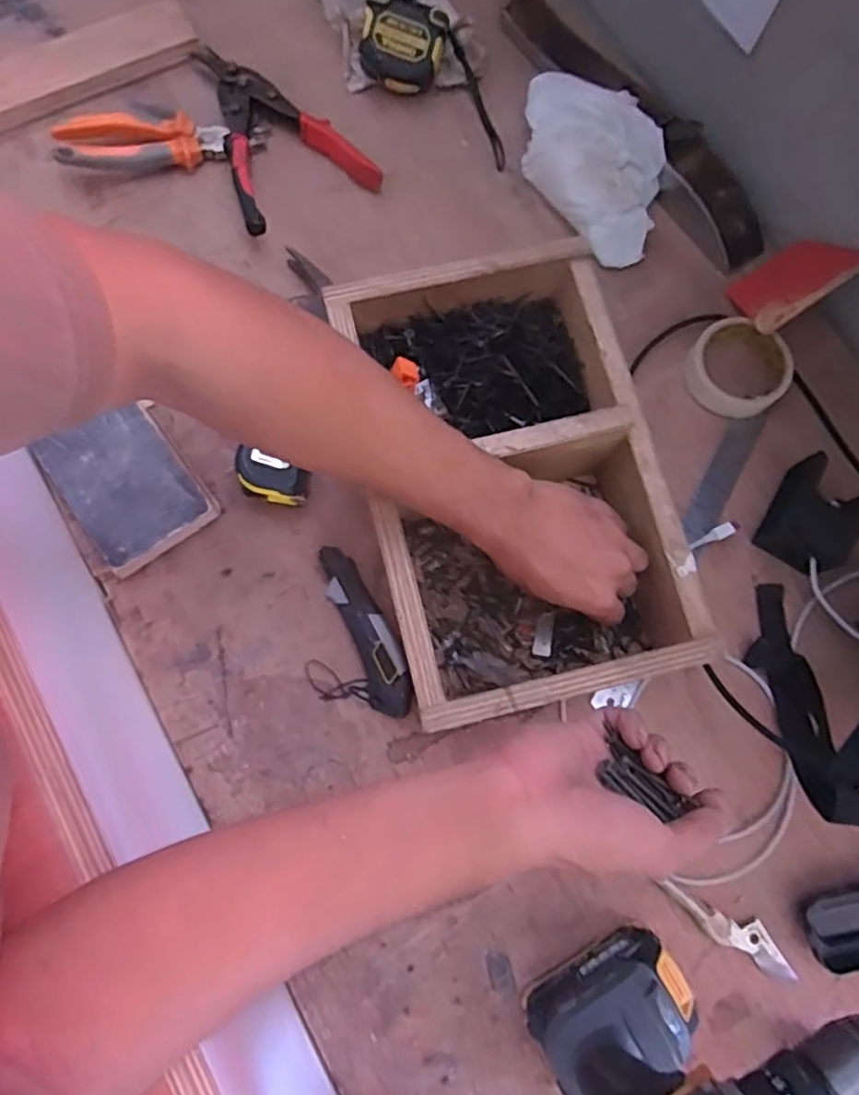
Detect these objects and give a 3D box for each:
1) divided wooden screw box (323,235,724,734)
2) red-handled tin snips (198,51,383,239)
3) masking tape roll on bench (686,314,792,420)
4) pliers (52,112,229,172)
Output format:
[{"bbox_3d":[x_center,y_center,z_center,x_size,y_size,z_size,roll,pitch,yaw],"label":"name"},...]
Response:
[{"bbox_3d":[0.060,-0.052,0.517,0.209,0.102,0.332,-14,80,-2],"label":"divided wooden screw box"},{"bbox_3d":[-0.163,-0.420,0.644,0.141,0.035,0.225,-31,81,-7],"label":"red-handled tin snips"},{"bbox_3d":[0.287,-0.165,0.609,0.090,0.025,0.086,0,78,-1],"label":"masking tape roll on bench"},{"bbox_3d":[-0.282,-0.398,0.645,0.164,0.028,0.053,-7,78,-3],"label":"pliers"}]

